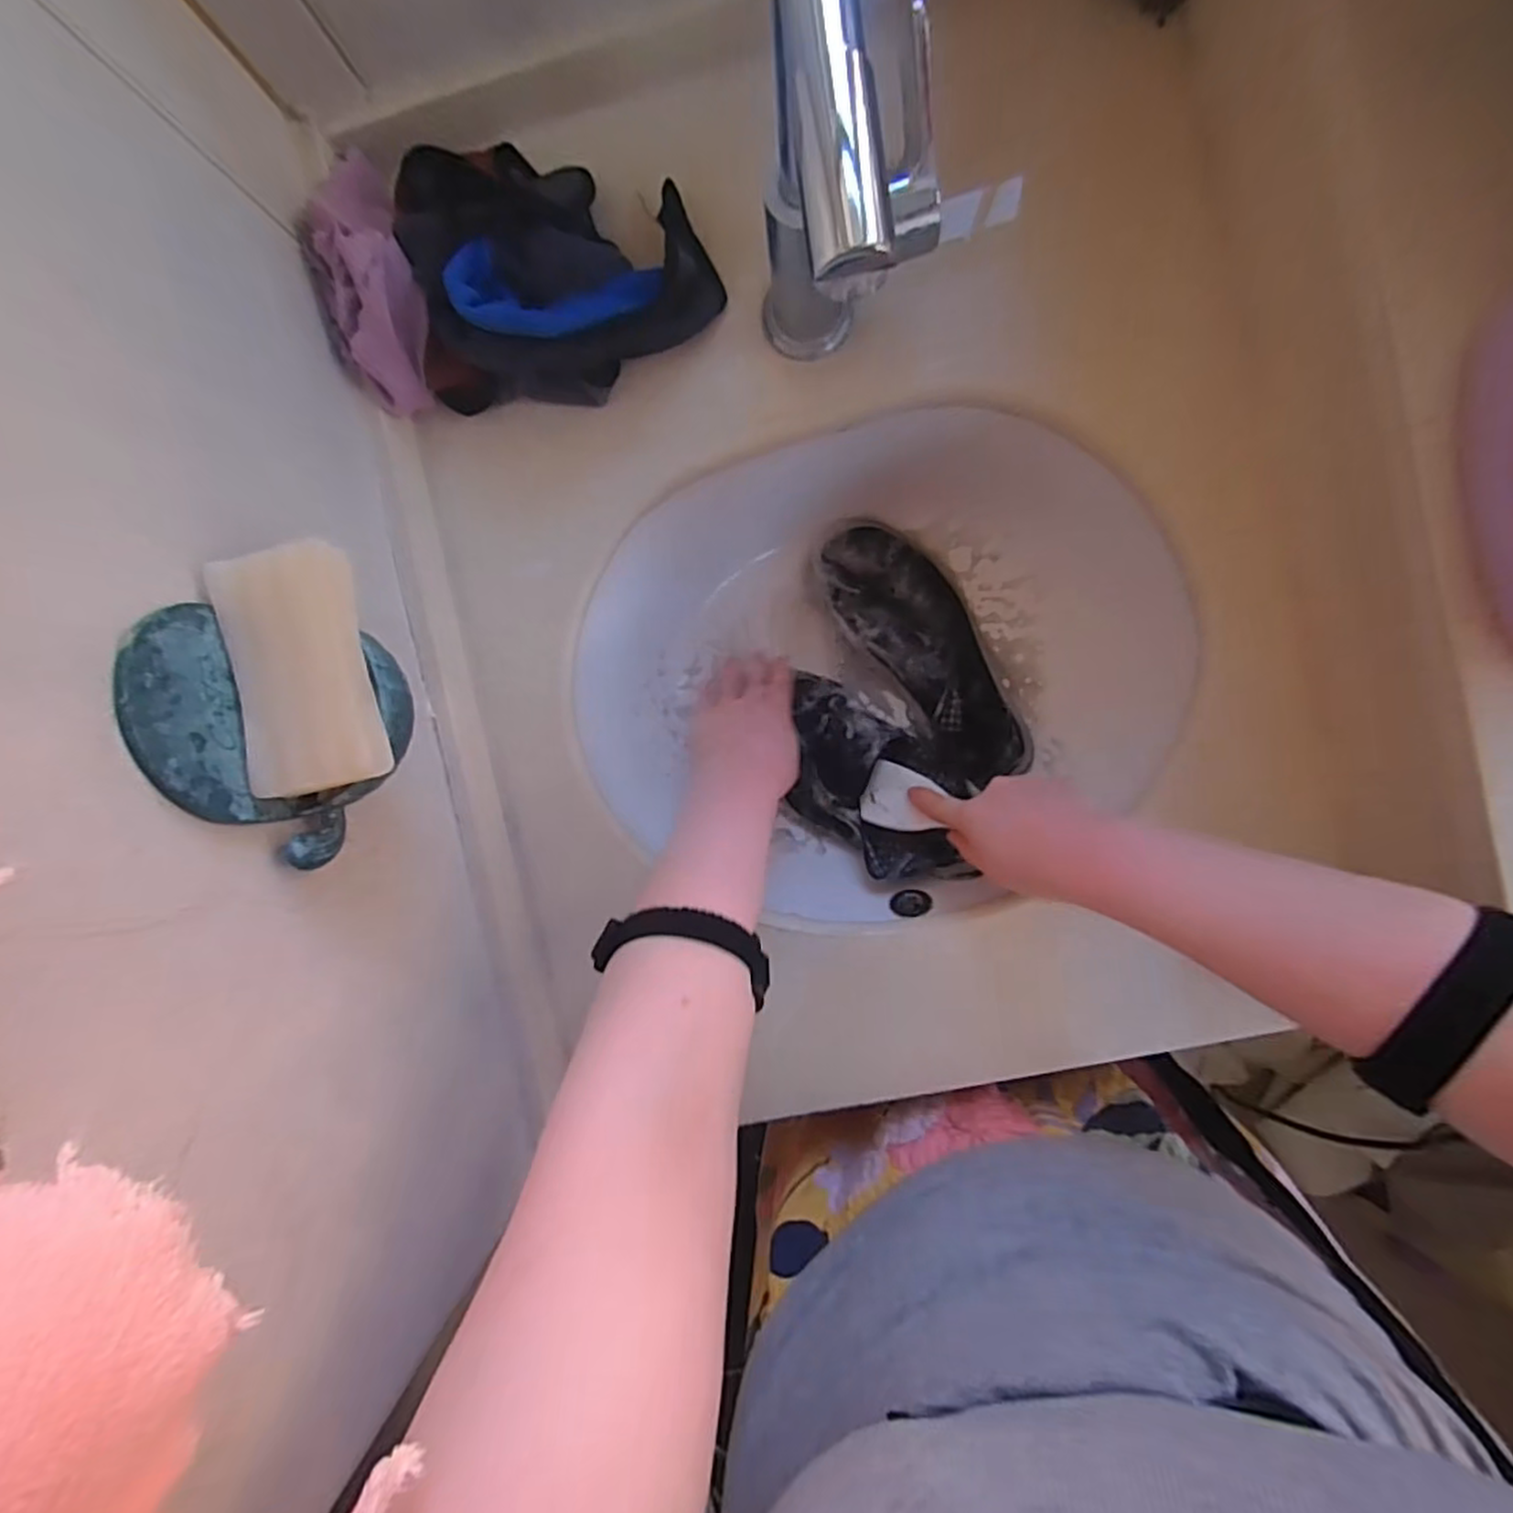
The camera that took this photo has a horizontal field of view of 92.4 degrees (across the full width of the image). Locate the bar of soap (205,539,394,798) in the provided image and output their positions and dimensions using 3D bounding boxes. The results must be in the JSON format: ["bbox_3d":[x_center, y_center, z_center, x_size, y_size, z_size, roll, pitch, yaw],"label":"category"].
[{"bbox_3d":[-0.191,-0.036,0.302,0.050,0.017,0.100,-12,92,6],"label":"bar of soap"}]

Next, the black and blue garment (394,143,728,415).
[{"bbox_3d":[-0.131,-0.311,0.430,0.170,0.089,0.163,-5,94,4],"label":"black and blue garment"}]

